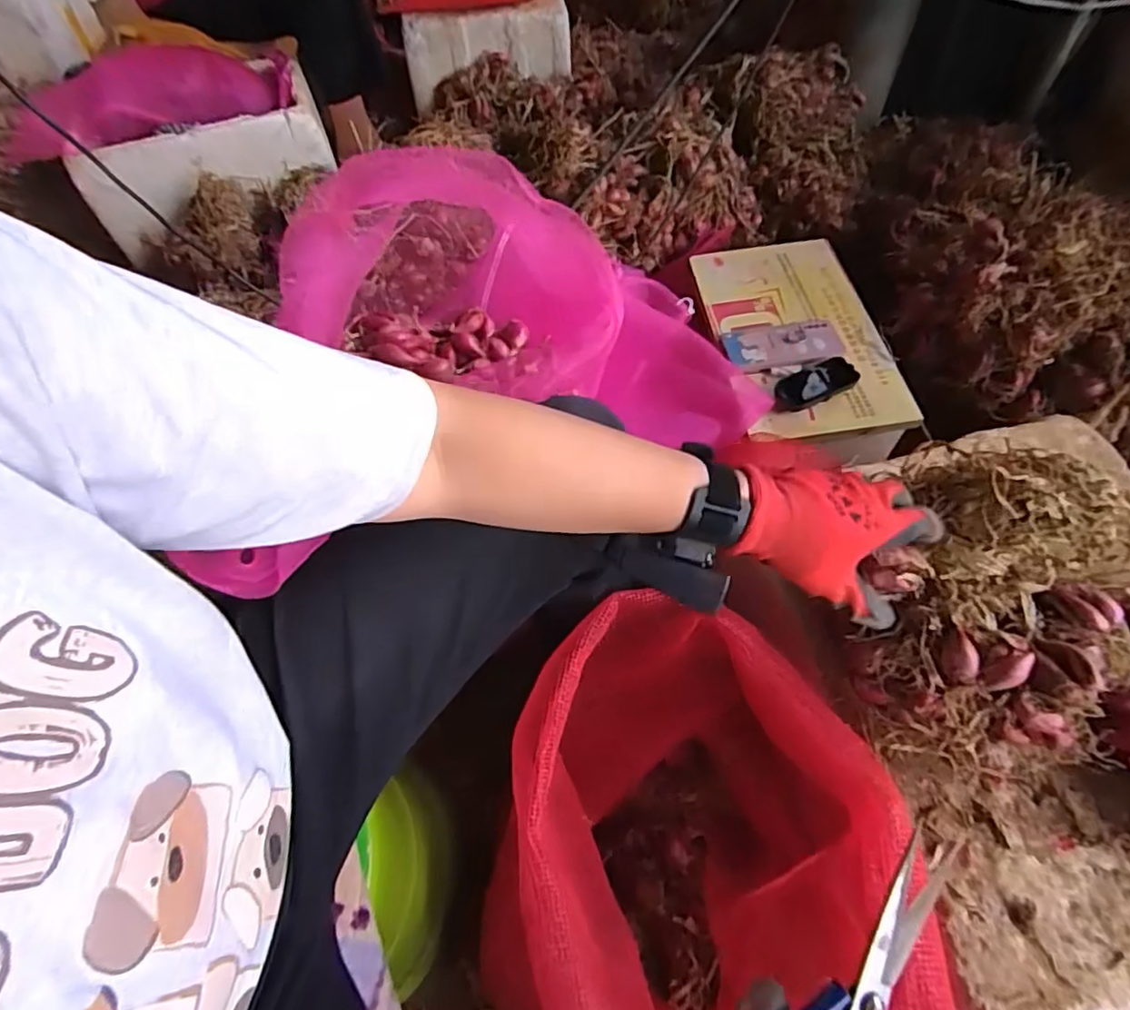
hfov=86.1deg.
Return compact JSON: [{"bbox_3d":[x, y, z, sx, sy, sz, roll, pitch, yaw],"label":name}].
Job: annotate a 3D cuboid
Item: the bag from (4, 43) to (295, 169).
[{"bbox_3d":[-0.799,-0.797,1.173,0.517,0.091,0.203,-20,60,-9],"label":"bag"}]

